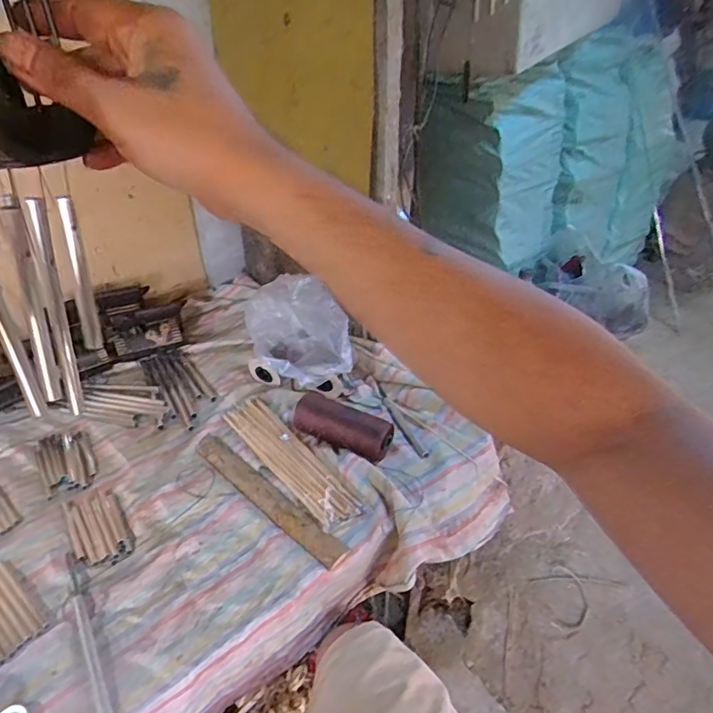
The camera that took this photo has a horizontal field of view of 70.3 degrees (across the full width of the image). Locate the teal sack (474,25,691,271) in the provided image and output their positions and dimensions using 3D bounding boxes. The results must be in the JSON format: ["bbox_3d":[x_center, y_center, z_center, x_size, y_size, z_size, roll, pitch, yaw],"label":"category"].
[{"bbox_3d":[0.581,-0.477,1.280,0.675,0.510,0.207,-23,36,-30],"label":"teal sack"}]

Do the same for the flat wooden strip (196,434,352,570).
[{"bbox_3d":[-0.133,0.197,0.729,0.310,0.011,0.041,28,45,34],"label":"flat wooden strip"}]

